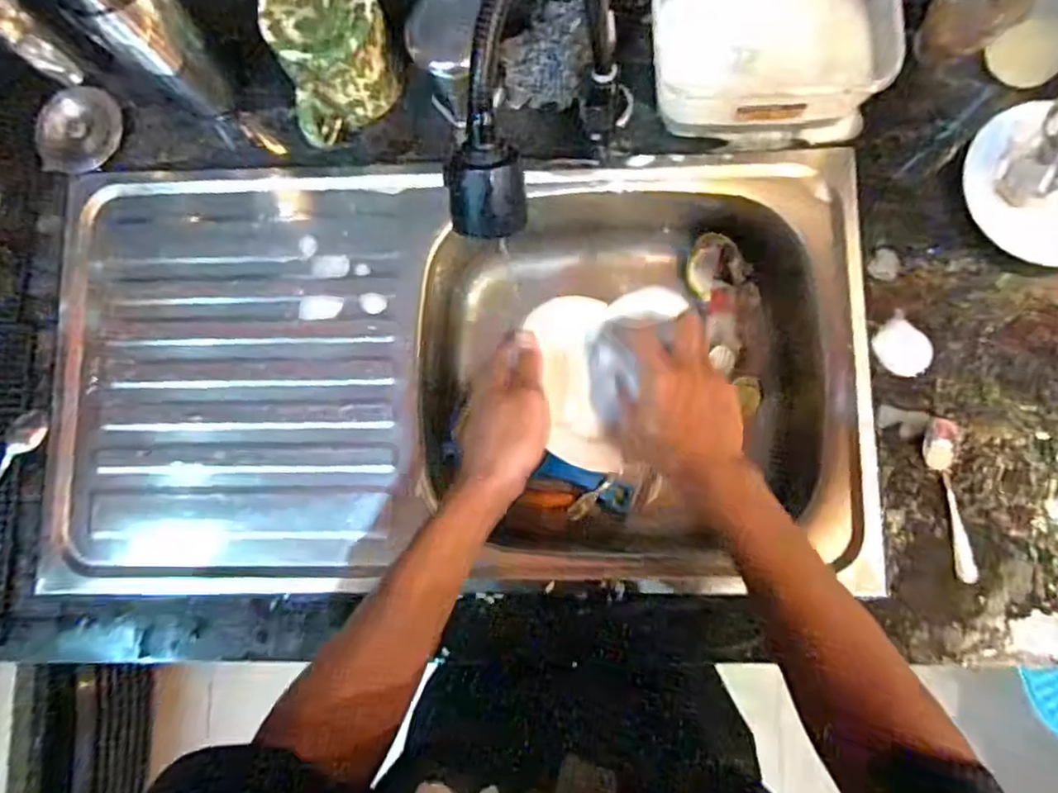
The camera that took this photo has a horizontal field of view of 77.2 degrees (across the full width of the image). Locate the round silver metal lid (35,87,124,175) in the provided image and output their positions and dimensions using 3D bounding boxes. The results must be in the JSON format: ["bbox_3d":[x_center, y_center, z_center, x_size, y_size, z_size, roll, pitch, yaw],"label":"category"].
[{"bbox_3d":[-0.442,-0.261,0.650,0.091,0.018,0.070,-44,83,-3],"label":"round silver metal lid"}]

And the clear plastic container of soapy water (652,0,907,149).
[{"bbox_3d":[0.212,-0.310,0.584,0.202,0.082,0.142,1,83,3],"label":"clear plastic container of soapy water"}]

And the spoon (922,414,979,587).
[{"bbox_3d":[0.360,0.089,0.566,0.029,0.009,0.137,-5,83,2],"label":"spoon"}]

